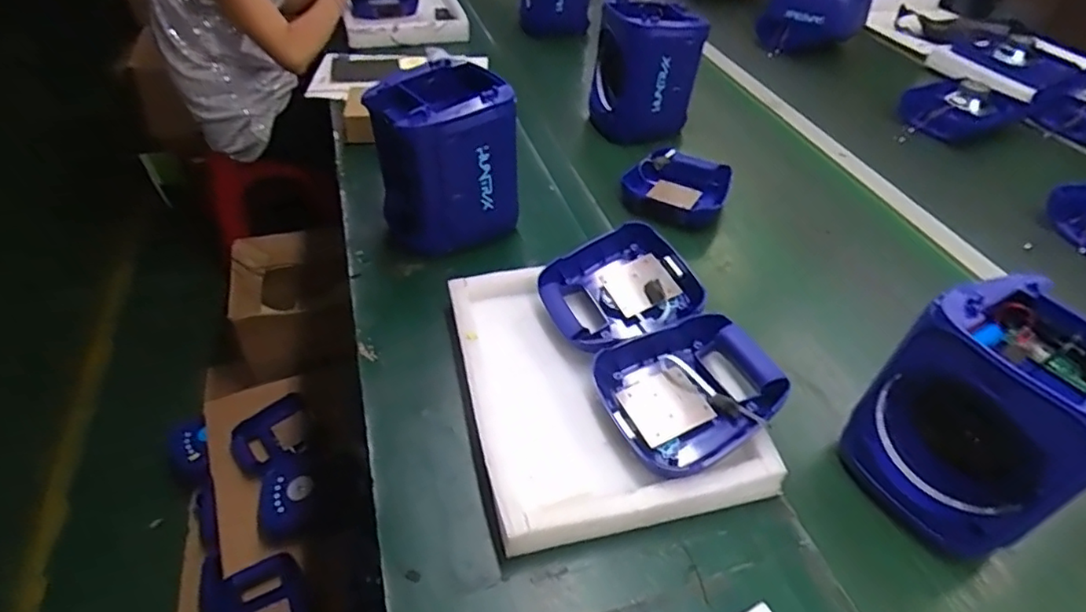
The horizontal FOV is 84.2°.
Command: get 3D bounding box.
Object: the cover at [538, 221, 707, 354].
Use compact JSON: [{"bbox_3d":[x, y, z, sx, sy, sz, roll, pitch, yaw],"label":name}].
[{"bbox_3d":[0.094,-0.017,0.749,0.183,0.059,0.166,-24,53,-14],"label":"cover"}]

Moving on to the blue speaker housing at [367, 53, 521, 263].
[{"bbox_3d":[-0.140,-0.202,0.850,0.171,0.215,0.156,-16,47,-21],"label":"blue speaker housing"}]

